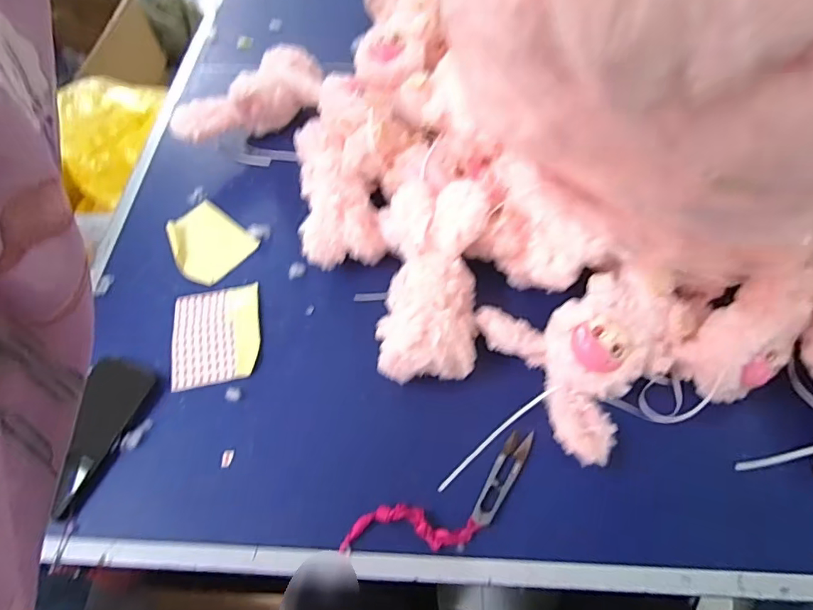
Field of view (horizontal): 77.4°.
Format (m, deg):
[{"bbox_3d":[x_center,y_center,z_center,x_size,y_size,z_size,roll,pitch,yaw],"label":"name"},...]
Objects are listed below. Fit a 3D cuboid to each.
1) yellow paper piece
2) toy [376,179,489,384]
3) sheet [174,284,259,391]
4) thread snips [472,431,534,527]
[{"bbox_3d":[-0.268,-0.084,0.675,0.112,0.012,0.093,37,69,22],"label":"yellow paper piece"},{"bbox_3d":[0.030,-0.022,0.571,0.113,0.093,0.214,-1,60,4],"label":"toy"},{"bbox_3d":[-0.224,0.034,0.603,0.101,0.009,0.125,-11,62,-3],"label":"sheet"},{"bbox_3d":[0.094,0.167,0.494,0.023,0.010,0.099,26,66,18],"label":"thread snips"}]

